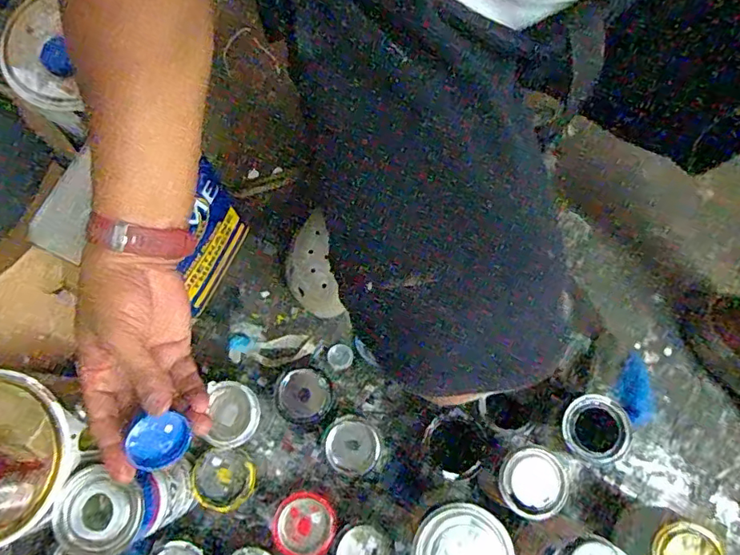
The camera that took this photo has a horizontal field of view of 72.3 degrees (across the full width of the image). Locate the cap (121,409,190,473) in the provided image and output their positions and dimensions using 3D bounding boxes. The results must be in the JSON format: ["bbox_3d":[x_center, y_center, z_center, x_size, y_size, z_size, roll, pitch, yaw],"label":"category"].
[{"bbox_3d":[-0.157,0.124,0.381,0.038,0.014,0.038,-1,81,-33],"label":"cap"}]

